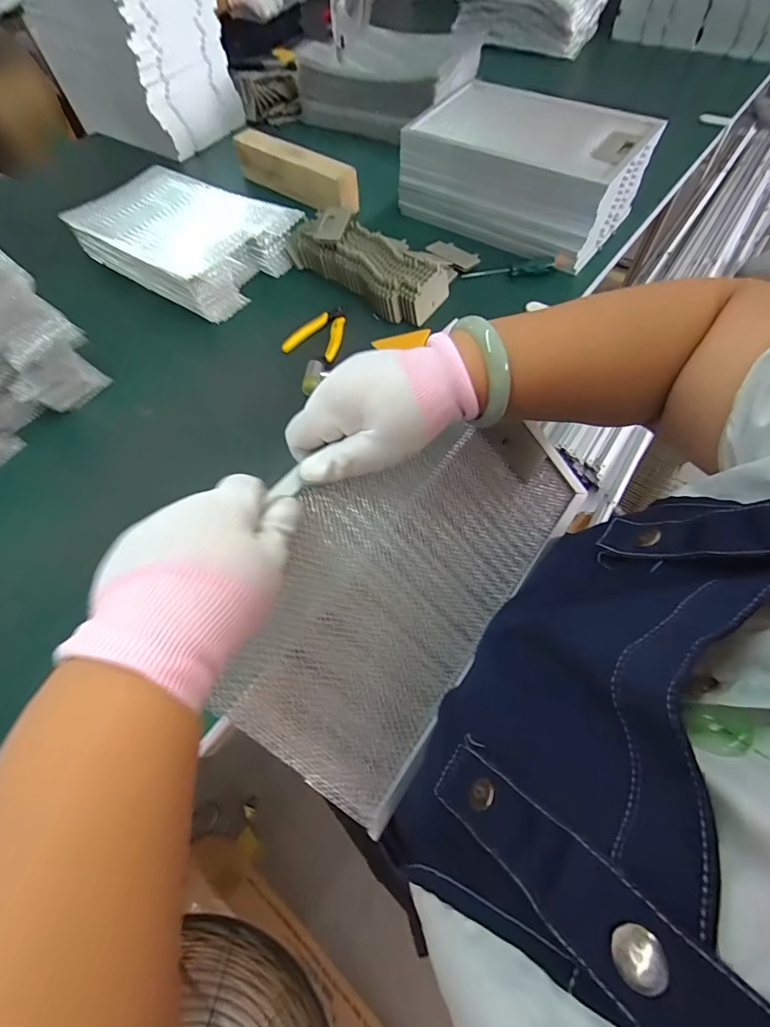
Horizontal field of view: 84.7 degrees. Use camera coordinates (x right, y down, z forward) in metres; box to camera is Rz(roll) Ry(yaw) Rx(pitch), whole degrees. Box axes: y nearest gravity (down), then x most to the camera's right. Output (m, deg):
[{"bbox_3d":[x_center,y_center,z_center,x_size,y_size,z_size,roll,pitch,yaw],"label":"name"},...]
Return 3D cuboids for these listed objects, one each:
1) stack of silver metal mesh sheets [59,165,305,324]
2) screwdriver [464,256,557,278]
[{"bbox_3d":[-0.339,-0.464,0.708,0.351,0.068,0.213,34,68,19],"label":"stack of silver metal mesh sheets"},{"bbox_3d":[0.193,-0.381,0.656,0.137,0.024,0.017,0,61,3],"label":"screwdriver"}]

